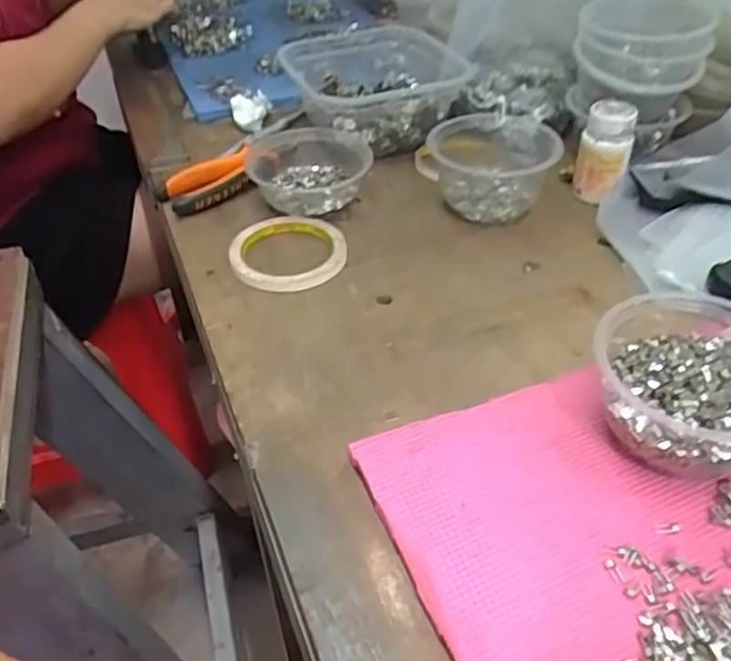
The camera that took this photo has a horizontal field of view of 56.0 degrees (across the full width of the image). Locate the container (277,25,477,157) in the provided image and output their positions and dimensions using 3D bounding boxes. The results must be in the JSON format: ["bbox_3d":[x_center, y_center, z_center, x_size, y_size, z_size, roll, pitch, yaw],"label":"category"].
[{"bbox_3d":[0.015,-0.279,0.758,0.174,0.060,0.202,-14,44,-14],"label":"container"}]

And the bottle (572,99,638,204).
[{"bbox_3d":[0.217,-0.164,0.625,0.045,0.076,0.042,11,44,16],"label":"bottle"}]

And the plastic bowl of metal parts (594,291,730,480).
[{"bbox_3d":[0.194,0.032,0.410,0.109,0.064,0.112,-2,42,1],"label":"plastic bowl of metal parts"}]

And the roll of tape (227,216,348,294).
[{"bbox_3d":[-0.066,-0.067,0.590,0.097,0.015,0.094,-1,42,0],"label":"roll of tape"}]

